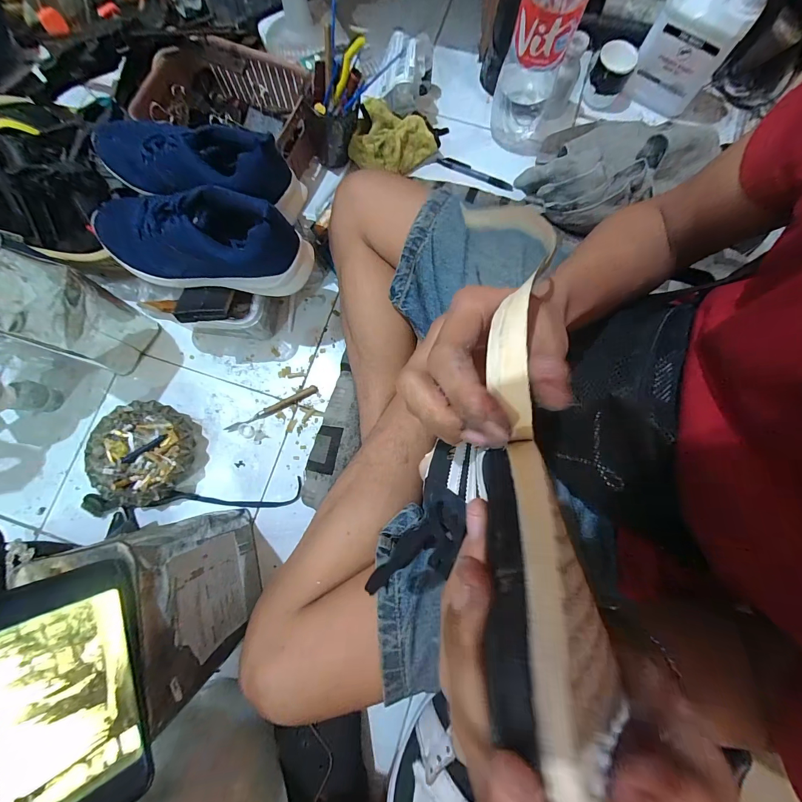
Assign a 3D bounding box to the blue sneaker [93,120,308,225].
[{"bbox_3d":[-0.276,-0.317,0.447,0.286,0.088,0.106,24,80,4],"label":"blue sneaker"}]

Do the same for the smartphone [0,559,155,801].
[{"bbox_3d":[-0.237,0.212,0.246,0.010,0.078,0.166,-31,73,38],"label":"smartphone"}]

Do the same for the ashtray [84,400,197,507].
[{"bbox_3d":[-0.381,0.077,0.514,0.144,0.043,0.145,0,80,0],"label":"ashtray"}]

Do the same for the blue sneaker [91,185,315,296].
[{"bbox_3d":[-0.264,-0.208,0.429,0.292,0.087,0.098,9,80,1],"label":"blue sneaker"}]

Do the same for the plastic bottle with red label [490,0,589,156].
[{"bbox_3d":[0.211,-0.529,0.478,0.101,0.307,0.100,17,80,3],"label":"plastic bottle with red label"}]

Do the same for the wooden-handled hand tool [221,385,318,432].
[{"bbox_3d":[-0.205,0.013,0.542,0.153,0.010,0.015,-26,81,-5],"label":"wooden-handled hand tool"}]

